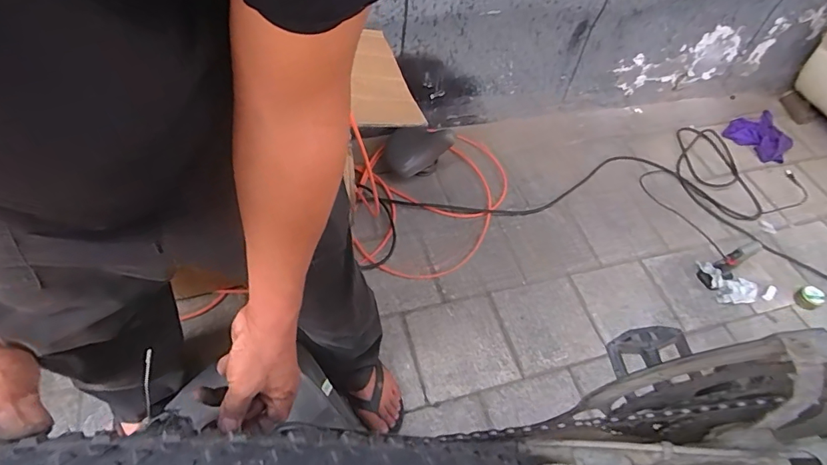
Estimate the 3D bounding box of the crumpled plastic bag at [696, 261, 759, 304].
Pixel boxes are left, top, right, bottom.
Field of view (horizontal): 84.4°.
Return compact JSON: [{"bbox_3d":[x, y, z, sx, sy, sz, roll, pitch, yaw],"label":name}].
[{"bbox_3d":[0.944,0.160,1.364,0.176,0.044,0.109,22,54,10],"label":"crumpled plastic bag"}]

